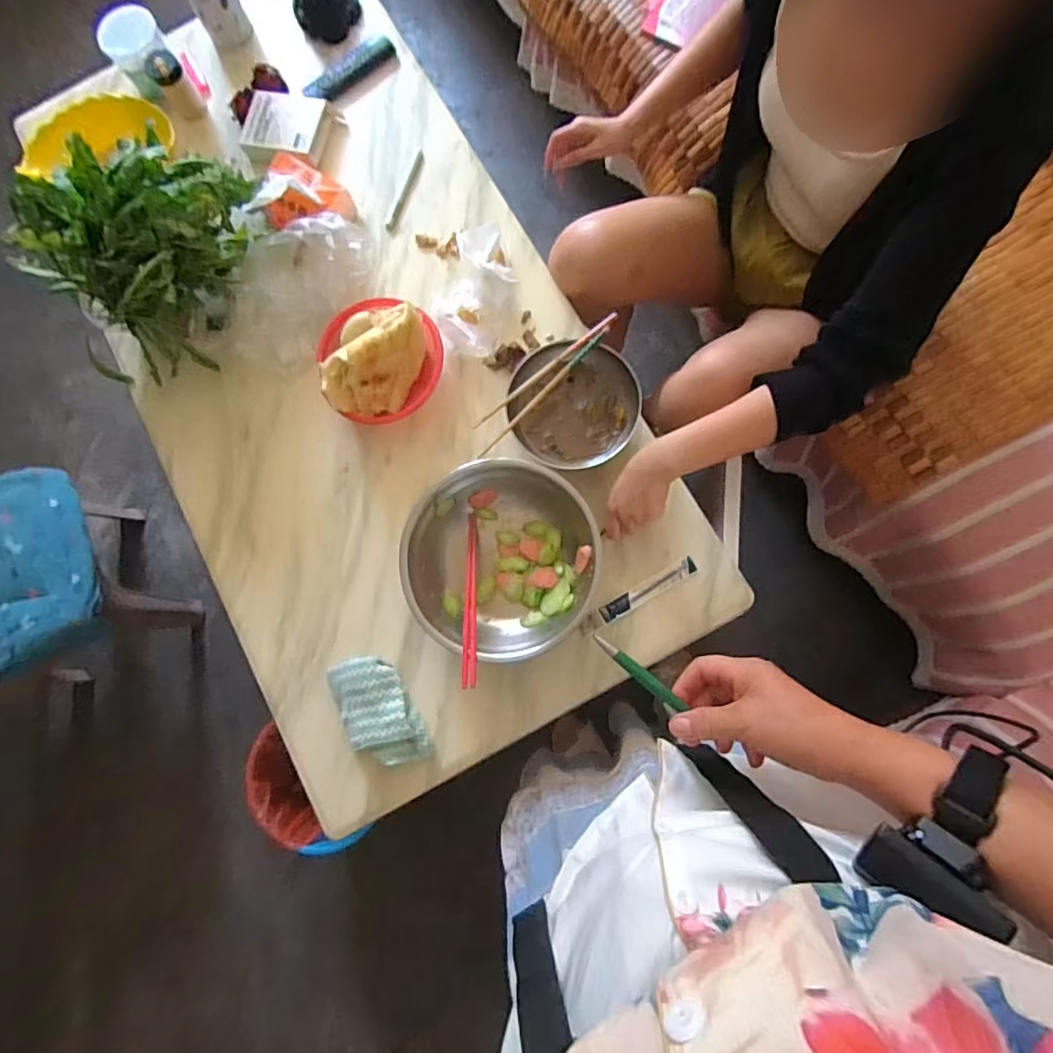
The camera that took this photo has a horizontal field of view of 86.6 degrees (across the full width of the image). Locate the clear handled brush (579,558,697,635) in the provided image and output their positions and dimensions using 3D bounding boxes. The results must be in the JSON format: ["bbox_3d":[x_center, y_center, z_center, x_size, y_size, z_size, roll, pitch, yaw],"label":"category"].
[{"bbox_3d":[0.148,0.092,0.741,0.170,0.010,0.022,-31,80,0],"label":"clear handled brush"}]

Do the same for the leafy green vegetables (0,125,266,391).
[{"bbox_3d":[-0.510,-0.370,0.759,0.309,0.190,0.249,-37,80,-1],"label":"leafy green vegetables"}]

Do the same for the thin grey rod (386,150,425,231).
[{"bbox_3d":[-0.186,-0.522,0.868,0.014,0.005,0.141,20,84,7],"label":"thin grey rod"}]

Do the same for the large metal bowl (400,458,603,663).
[{"bbox_3d":[-0.032,0.043,0.728,0.241,0.066,0.246,-1,81,5],"label":"large metal bowl"}]

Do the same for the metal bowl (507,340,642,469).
[{"bbox_3d":[0.064,-0.157,0.743,0.163,0.083,0.154,-1,81,5],"label":"metal bowl"}]

